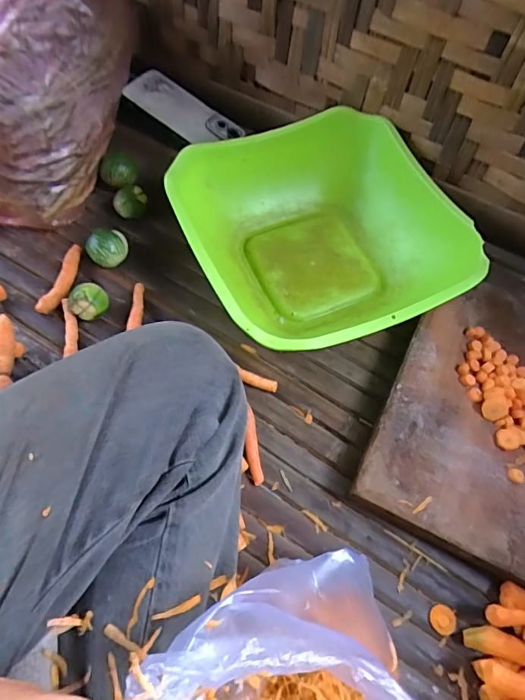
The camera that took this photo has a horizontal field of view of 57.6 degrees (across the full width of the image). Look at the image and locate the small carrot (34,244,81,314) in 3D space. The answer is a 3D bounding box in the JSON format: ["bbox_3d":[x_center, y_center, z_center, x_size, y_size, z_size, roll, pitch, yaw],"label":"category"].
[{"bbox_3d":[-0.227,-0.083,0.546,0.030,0.019,0.086,15,59,6],"label":"small carrot"}]

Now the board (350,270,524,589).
[{"bbox_3d":[0.246,0.058,0.486,0.229,0.038,0.318,23,61,11],"label":"board"}]

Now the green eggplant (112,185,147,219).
[{"bbox_3d":[-0.167,-0.186,0.598,0.041,0.034,0.036,-21,63,-15],"label":"green eggplant"}]

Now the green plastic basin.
[{"bbox_3d":[0.065,-0.125,0.534,0.283,0.092,0.275,-20,62,-14],"label":"green plastic basin"}]

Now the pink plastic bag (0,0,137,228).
[{"bbox_3d":[-0.286,-0.297,0.562,0.210,0.183,0.282,27,61,12],"label":"pink plastic bag"}]

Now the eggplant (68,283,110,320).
[{"bbox_3d":[-0.188,-0.052,0.516,0.040,0.038,0.035,-20,62,-15],"label":"eggplant"}]

